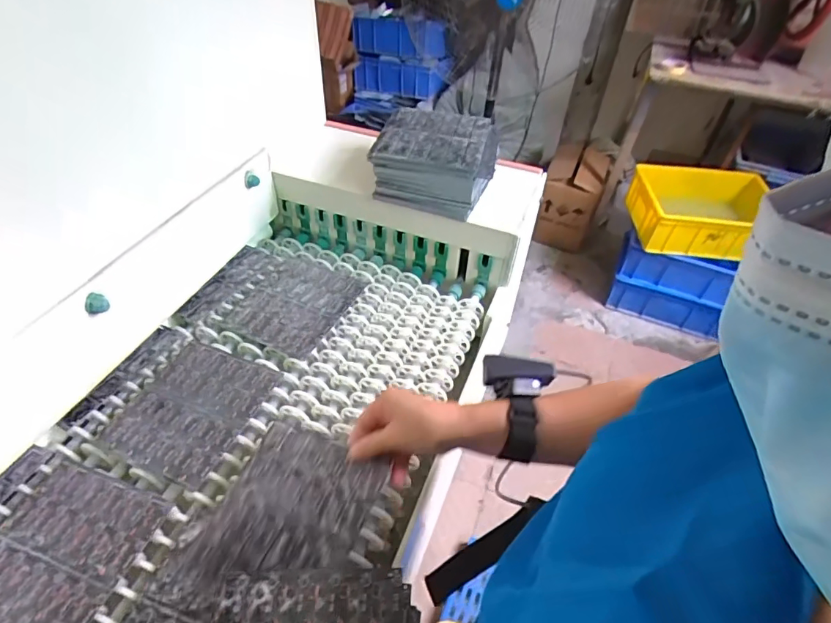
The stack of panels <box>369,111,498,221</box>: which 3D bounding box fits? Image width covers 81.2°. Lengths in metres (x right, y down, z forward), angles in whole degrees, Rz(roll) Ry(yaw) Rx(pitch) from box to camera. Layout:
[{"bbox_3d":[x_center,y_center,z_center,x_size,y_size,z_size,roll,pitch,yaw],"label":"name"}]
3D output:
[{"bbox_3d":[0.036,-0.242,0.782,0.180,0.088,0.163,12,46,10],"label":"stack of panels"}]

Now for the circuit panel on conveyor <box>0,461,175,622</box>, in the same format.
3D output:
[{"bbox_3d":[-0.358,0.236,0.466,0.165,0.008,0.171,15,47,12],"label":"circuit panel on conveyor"}]

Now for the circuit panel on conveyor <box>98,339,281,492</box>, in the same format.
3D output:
[{"bbox_3d":[-0.279,0.112,0.601,0.164,0.008,0.175,20,49,12],"label":"circuit panel on conveyor"}]

